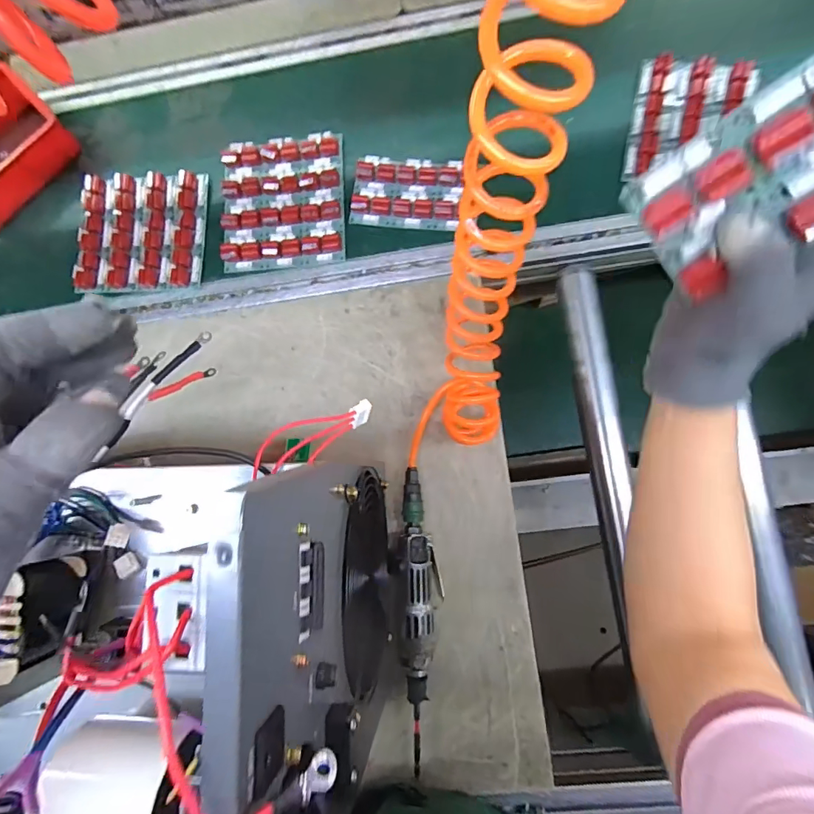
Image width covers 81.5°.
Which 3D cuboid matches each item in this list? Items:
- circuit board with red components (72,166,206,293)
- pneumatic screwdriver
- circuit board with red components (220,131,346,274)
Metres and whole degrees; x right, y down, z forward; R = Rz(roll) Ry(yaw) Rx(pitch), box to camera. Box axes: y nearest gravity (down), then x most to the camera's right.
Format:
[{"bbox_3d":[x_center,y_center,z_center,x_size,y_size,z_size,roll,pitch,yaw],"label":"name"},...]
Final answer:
[{"bbox_3d":[-0.365,-0.241,0.651,0.172,0.029,0.164,0,83,4],"label":"circuit board with red components"},{"bbox_3d":[0.015,0.235,0.539,0.050,0.039,0.322,0,83,4],"label":"pneumatic screwdriver"},{"bbox_3d":[-0.167,-0.275,0.637,0.162,0.031,0.177,-3,83,4],"label":"circuit board with red components"}]

